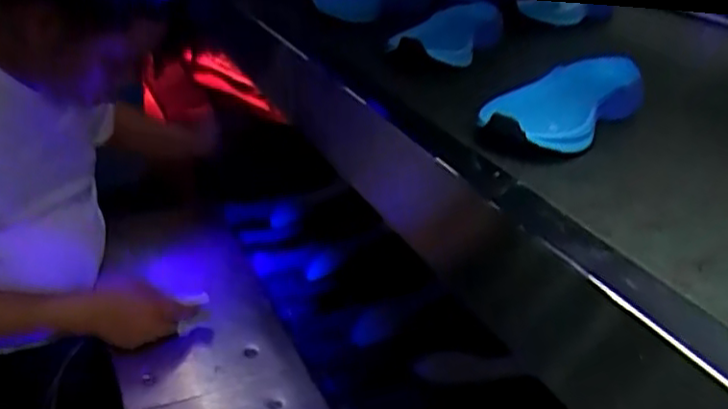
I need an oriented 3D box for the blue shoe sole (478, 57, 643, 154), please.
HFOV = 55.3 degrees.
[{"bbox_3d":[0.179,-0.087,0.624,0.079,0.051,0.208,29,37,31],"label":"blue shoe sole"}]

